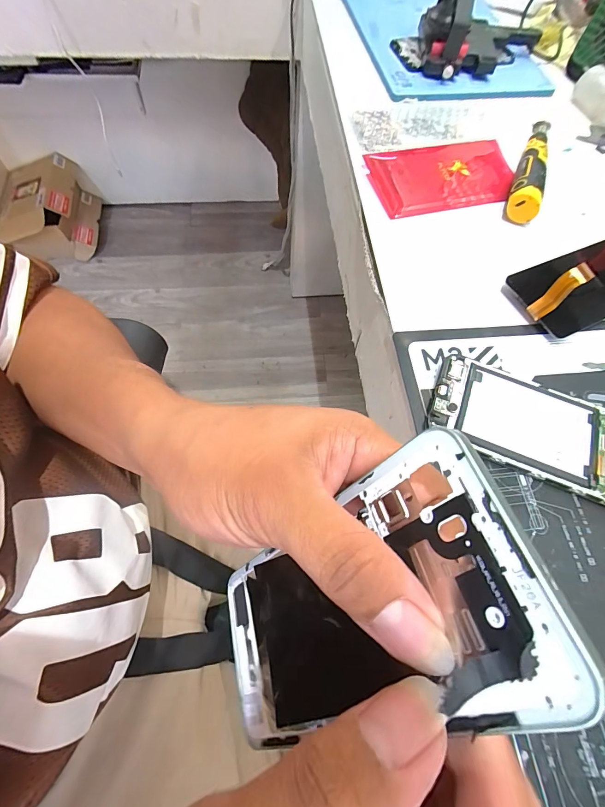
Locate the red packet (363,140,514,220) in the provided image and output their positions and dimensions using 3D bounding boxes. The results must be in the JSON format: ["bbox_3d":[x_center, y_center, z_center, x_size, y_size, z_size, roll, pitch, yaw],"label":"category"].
[{"bbox_3d":[0.151,-0.243,0.380,0.164,0.015,0.095,-13,67,-9],"label":"red packet"}]

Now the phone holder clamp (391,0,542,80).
[{"bbox_3d":[0.215,-0.498,0.440,0.162,0.112,0.124,-34,72,-17],"label":"phone holder clamp"}]

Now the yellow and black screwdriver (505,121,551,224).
[{"bbox_3d":[0.242,-0.255,0.377,0.029,0.030,0.165,21,66,6],"label":"yellow and black screwdriver"}]

